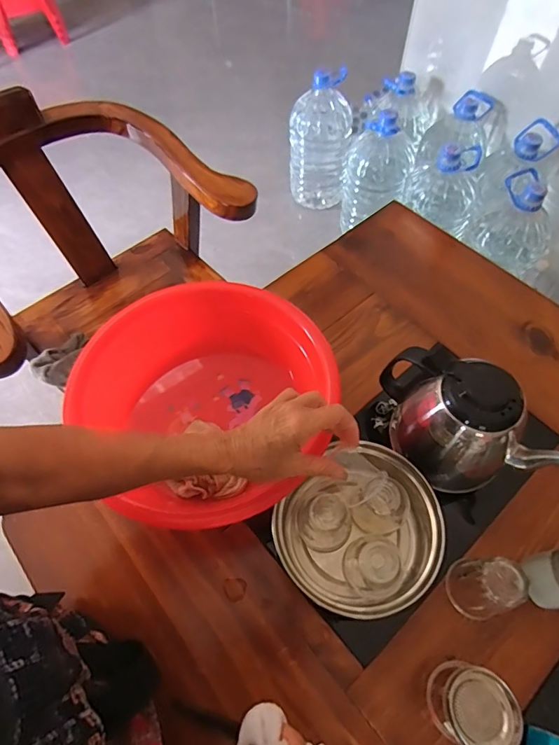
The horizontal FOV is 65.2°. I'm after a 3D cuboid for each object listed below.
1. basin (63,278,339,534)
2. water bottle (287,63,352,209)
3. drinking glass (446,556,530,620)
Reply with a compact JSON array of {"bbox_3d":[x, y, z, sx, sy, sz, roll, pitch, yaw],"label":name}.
[{"bbox_3d":[-0.078,0.035,0.538,0.280,0.100,0.297,-1,59,1],"label":"basin"},{"bbox_3d":[0.153,-0.870,1.660,0.222,0.452,0.186,0,59,2],"label":"water bottle"},{"bbox_3d":[0.206,0.214,0.434,0.053,0.077,0.052,12,60,9],"label":"drinking glass"}]

